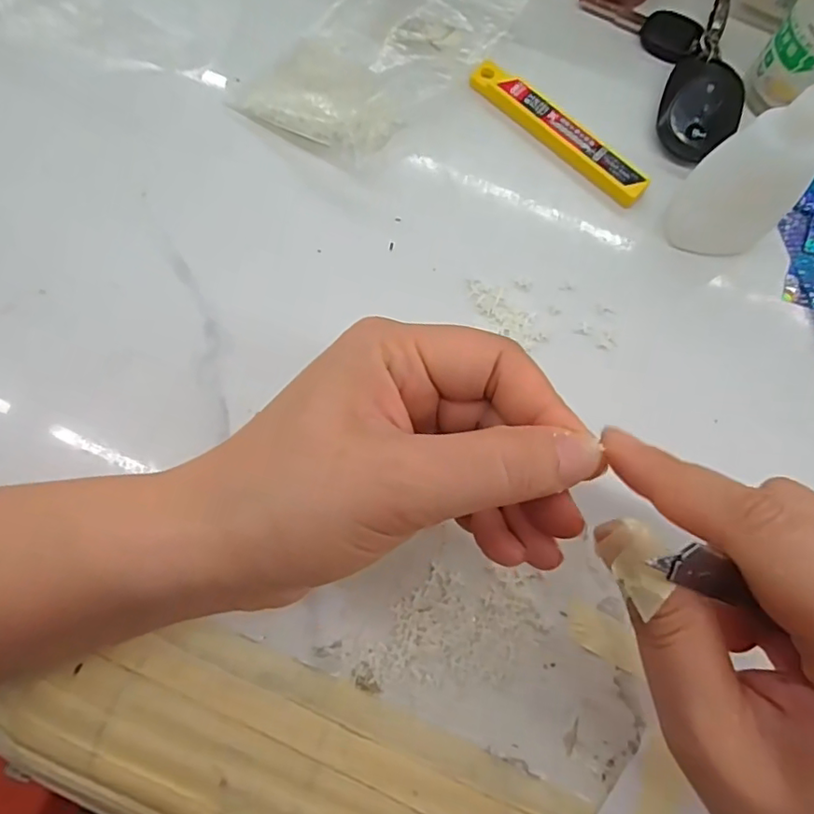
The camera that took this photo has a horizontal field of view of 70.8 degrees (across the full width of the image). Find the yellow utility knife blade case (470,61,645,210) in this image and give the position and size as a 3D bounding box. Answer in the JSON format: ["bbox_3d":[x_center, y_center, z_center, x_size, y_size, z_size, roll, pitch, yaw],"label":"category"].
[{"bbox_3d":[0.073,-0.134,0.280,0.102,0.010,0.016,42,77,10],"label":"yellow utility knife blade case"}]

